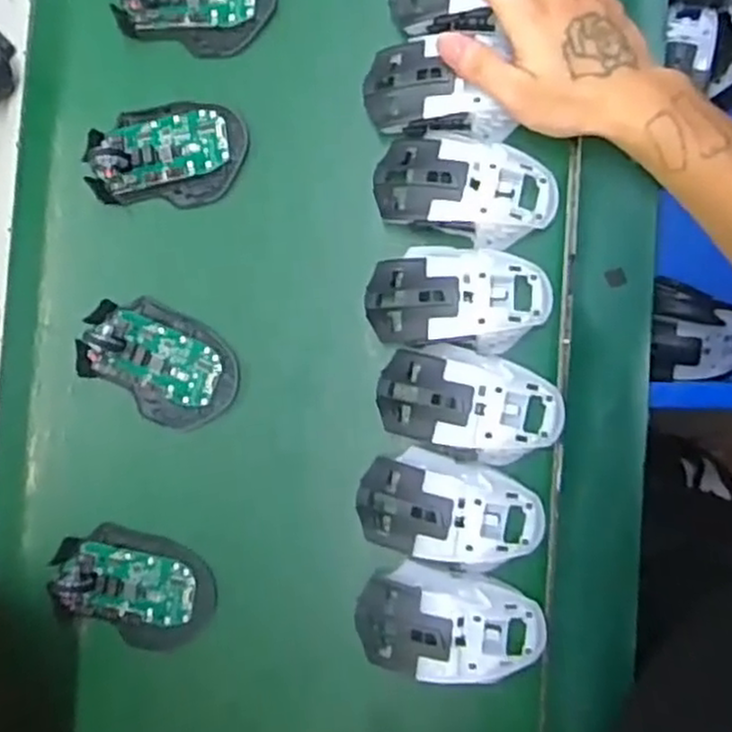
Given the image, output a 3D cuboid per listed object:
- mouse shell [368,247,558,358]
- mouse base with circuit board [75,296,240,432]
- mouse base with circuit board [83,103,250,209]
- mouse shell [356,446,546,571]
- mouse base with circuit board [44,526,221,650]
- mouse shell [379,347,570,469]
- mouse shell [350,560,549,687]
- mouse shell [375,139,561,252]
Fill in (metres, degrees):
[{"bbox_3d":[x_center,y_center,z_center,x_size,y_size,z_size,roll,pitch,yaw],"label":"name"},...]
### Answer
[{"bbox_3d":[0.058,-0.043,0.461,0.114,0.036,0.063,7,88,9],"label":"mouse shell"},{"bbox_3d":[-0.146,-0.004,0.501,0.115,0.021,0.073,33,92,9],"label":"mouse base with circuit board"},{"bbox_3d":[-0.142,-0.151,0.508,0.112,0.018,0.071,1,87,9],"label":"mouse base with circuit board"},{"bbox_3d":[0.053,0.094,0.457,0.117,0.045,0.068,15,89,9],"label":"mouse shell"},{"bbox_3d":[-0.163,0.153,0.492,0.115,0.020,0.073,14,89,9],"label":"mouse base with circuit board"},{"bbox_3d":[0.065,0.025,0.456,0.115,0.038,0.067,12,89,9],"label":"mouse shell"},{"bbox_3d":[0.052,0.163,0.453,0.118,0.045,0.070,1,87,9],"label":"mouse shell"},{"bbox_3d":[0.063,-0.113,0.464,0.116,0.035,0.059,13,89,9],"label":"mouse shell"}]

